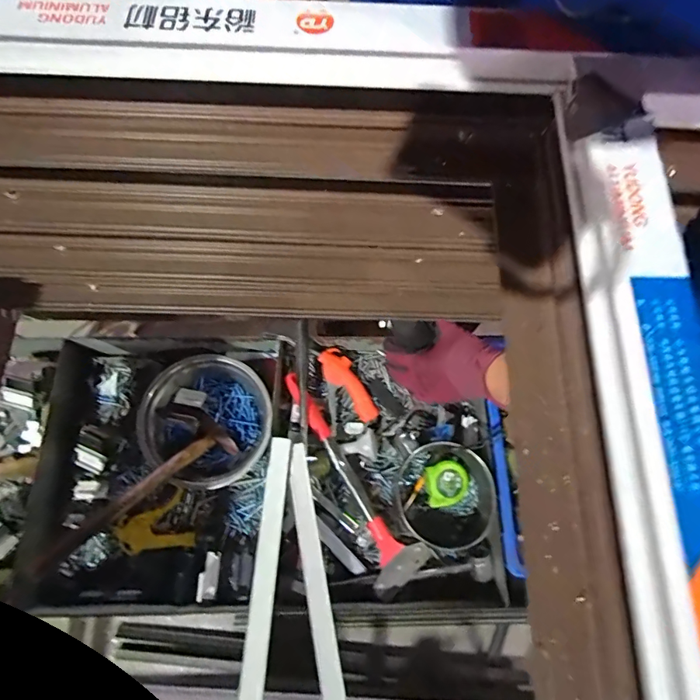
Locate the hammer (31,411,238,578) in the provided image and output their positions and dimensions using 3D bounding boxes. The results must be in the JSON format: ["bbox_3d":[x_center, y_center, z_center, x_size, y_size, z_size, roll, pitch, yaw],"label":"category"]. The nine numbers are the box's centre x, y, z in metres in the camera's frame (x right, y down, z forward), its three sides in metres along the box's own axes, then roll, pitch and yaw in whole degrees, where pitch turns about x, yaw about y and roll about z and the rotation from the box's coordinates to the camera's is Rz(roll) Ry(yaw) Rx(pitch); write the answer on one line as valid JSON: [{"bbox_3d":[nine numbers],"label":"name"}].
[{"bbox_3d":[-0.307,0.197,0.644,0.104,0.027,0.289,39,55,12],"label":"hammer"}]

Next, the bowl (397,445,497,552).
[{"bbox_3d":[0.141,0.222,0.673,0.133,0.081,0.145,0,71,0],"label":"bowl"}]

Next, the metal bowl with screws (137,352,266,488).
[{"bbox_3d":[-0.231,0.116,0.722,0.189,0.070,0.200,0,71,0],"label":"metal bowl with screws"}]

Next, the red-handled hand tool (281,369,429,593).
[{"bbox_3d":[-0.010,0.197,0.700,0.088,0.046,0.359,-32,74,-11],"label":"red-handled hand tool"}]

